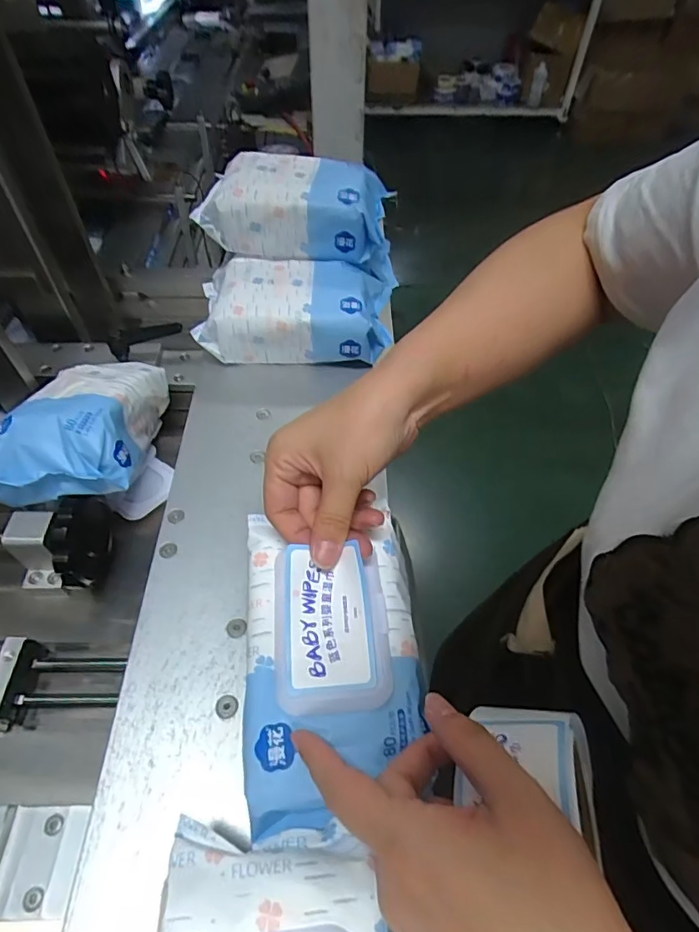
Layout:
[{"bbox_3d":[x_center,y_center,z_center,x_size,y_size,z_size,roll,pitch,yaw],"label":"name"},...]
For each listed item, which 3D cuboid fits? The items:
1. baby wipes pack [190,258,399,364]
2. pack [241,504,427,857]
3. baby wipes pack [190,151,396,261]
[{"bbox_3d":[-0.053,-0.159,0.507,0.188,0.060,0.105,0,53,0],"label":"baby wipes pack"},{"bbox_3d":[-0.009,0.102,0.278,0.094,0.038,0.168,-4,53,-4],"label":"pack"},{"bbox_3d":[-0.056,-0.264,0.512,0.183,0.064,0.090,3,53,1],"label":"baby wipes pack"}]

